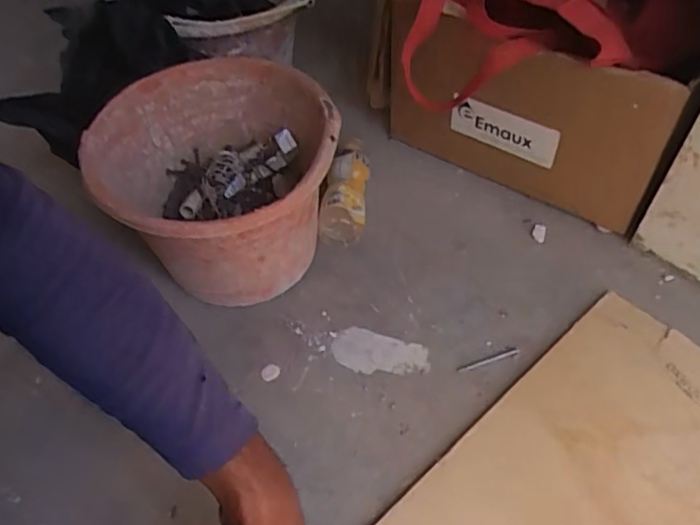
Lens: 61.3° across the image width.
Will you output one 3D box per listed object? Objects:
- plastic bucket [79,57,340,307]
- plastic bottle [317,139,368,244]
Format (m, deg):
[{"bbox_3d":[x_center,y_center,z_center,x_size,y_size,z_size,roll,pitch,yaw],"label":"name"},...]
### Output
[{"bbox_3d":[-0.144,-0.081,0.711,0.256,0.209,0.277,-1,51,1],"label":"plastic bucket"},{"bbox_3d":[-0.002,-0.095,0.805,0.055,0.065,0.158,5,52,6],"label":"plastic bottle"}]

